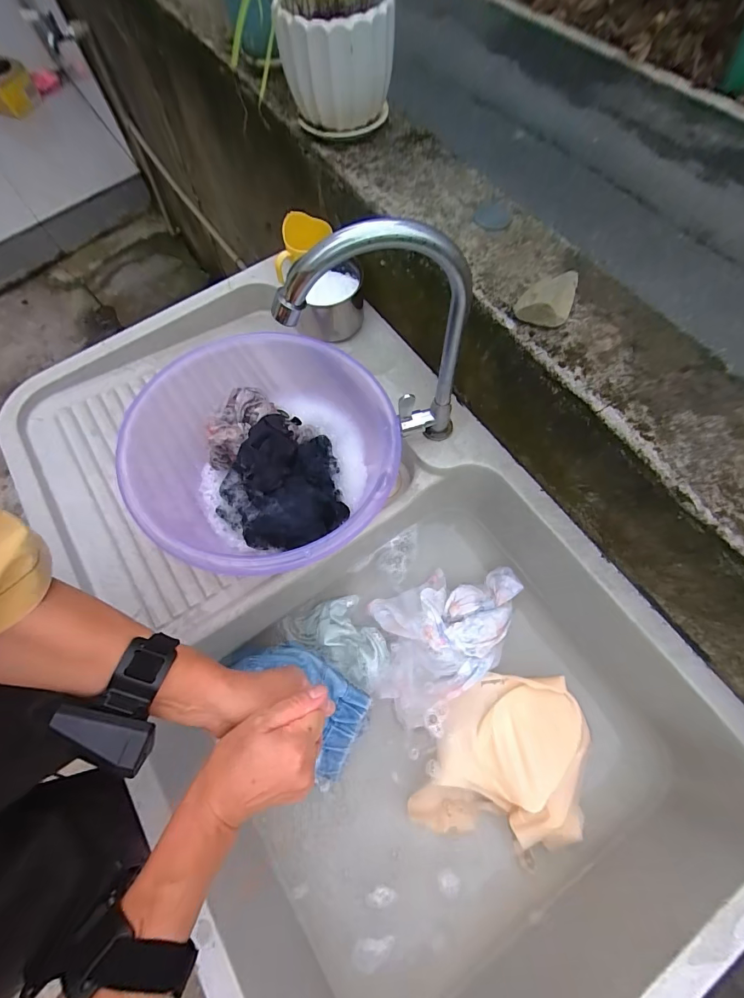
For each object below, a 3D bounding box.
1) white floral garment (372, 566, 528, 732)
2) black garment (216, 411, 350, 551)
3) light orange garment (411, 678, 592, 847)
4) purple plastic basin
[{"bbox_3d":[0.112,0.190,0.574,0.238,0.041,0.162,-24,71,-6],"label":"white floral garment"},{"bbox_3d":[-0.106,-0.021,0.486,0.151,0.094,0.158,-1,70,2],"label":"black garment"},{"bbox_3d":[0.167,0.334,0.521,0.210,0.063,0.194,4,70,4],"label":"light orange garment"},{"bbox_3d":[-0.155,-0.074,0.519,0.372,0.109,0.308,32,74,13],"label":"purple plastic basin"}]

